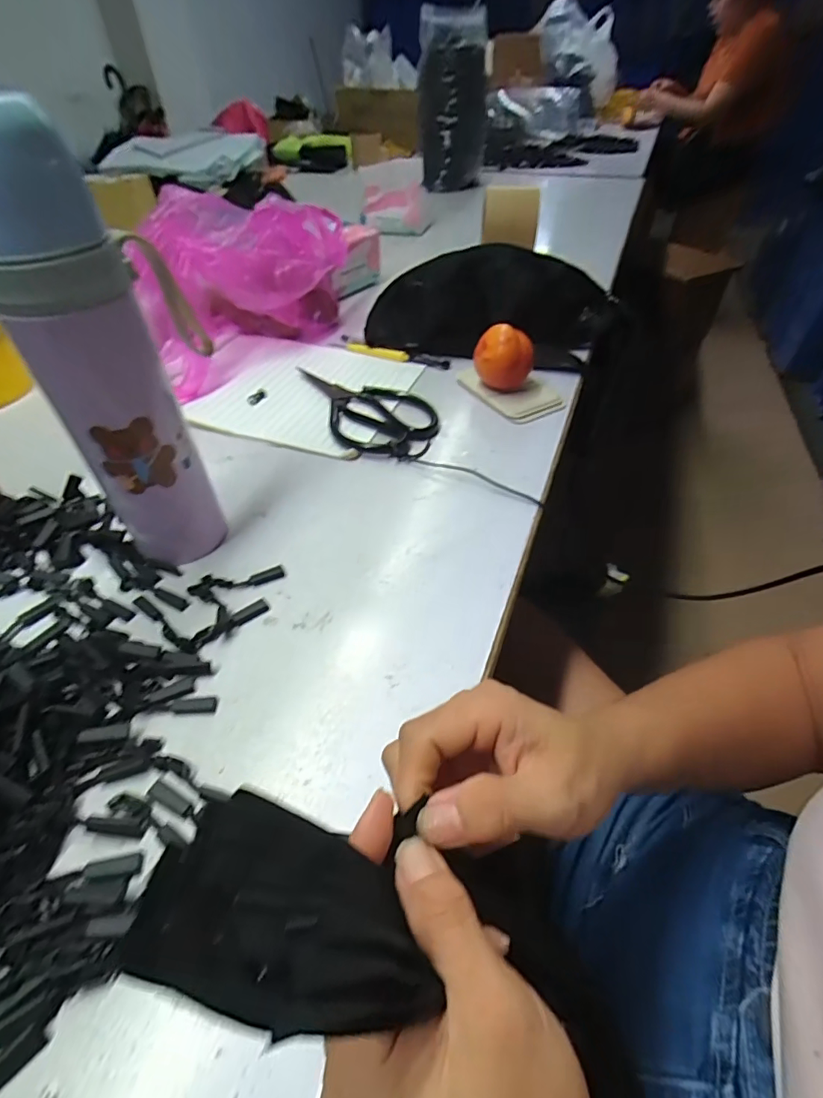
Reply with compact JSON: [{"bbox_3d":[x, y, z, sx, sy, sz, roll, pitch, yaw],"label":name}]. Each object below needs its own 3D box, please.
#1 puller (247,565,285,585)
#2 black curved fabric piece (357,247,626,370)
[{"bbox_3d":[-0.100,0.018,0.338,0.025,0.004,0.010,-24,52,-21],"label":"puller"},{"bbox_3d":[0.091,-0.277,0.554,0.278,0.089,0.093,2,47,1],"label":"black curved fabric piece"}]

